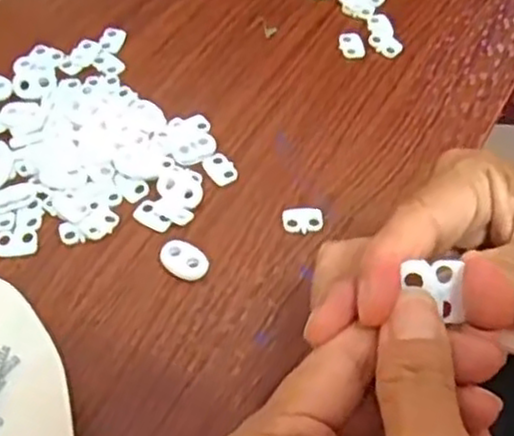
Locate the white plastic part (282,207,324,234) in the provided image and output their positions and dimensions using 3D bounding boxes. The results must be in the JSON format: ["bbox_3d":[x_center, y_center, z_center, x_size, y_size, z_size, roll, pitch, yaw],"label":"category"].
[{"bbox_3d":[0.022,0.000,0.343,0.019,0.004,0.013,5,55,1],"label":"white plastic part"}]

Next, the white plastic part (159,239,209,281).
[{"bbox_3d":[-0.033,0.019,0.328,0.024,0.008,0.014,24,58,14],"label":"white plastic part"}]

